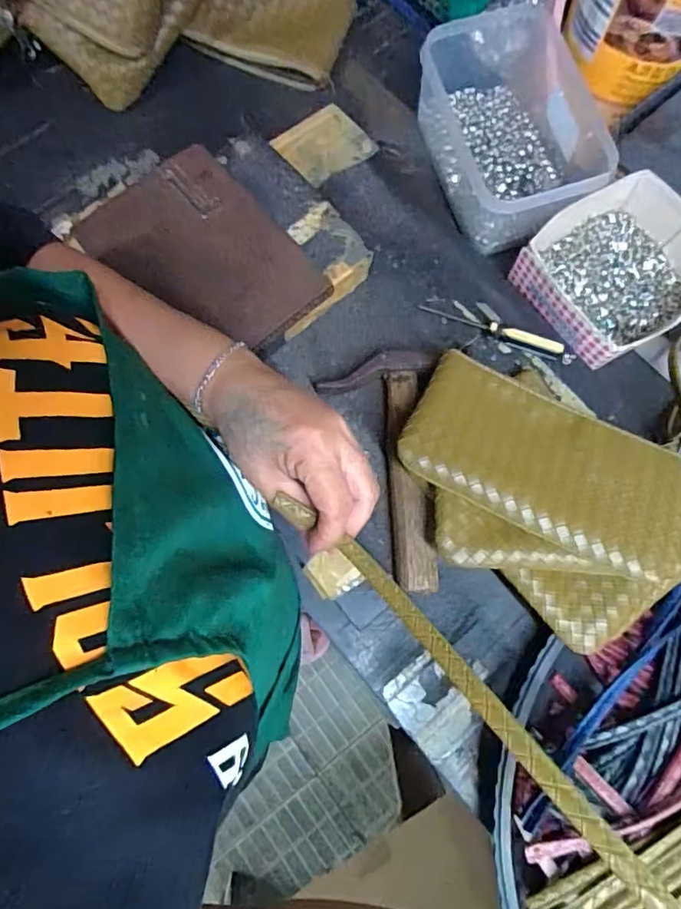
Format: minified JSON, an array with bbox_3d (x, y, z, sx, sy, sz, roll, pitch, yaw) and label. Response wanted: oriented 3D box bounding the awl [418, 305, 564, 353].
[{"bbox_3d":[0.132,-0.111,0.478,0.127,0.016,0.009,21,77,5],"label":"awl"}]

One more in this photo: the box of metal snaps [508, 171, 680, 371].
[{"bbox_3d":[0.251,-0.169,0.486,0.156,0.049,0.136,-33,79,-8],"label":"box of metal snaps"}]

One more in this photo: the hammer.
[{"bbox_3d":[0.030,0.011,0.444,0.092,0.028,0.195,1,77,0],"label":"hammer"}]

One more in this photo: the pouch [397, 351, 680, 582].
[{"bbox_3d":[0.163,0.012,0.394,0.229,0.025,0.106,26,78,6],"label":"pouch"}]

